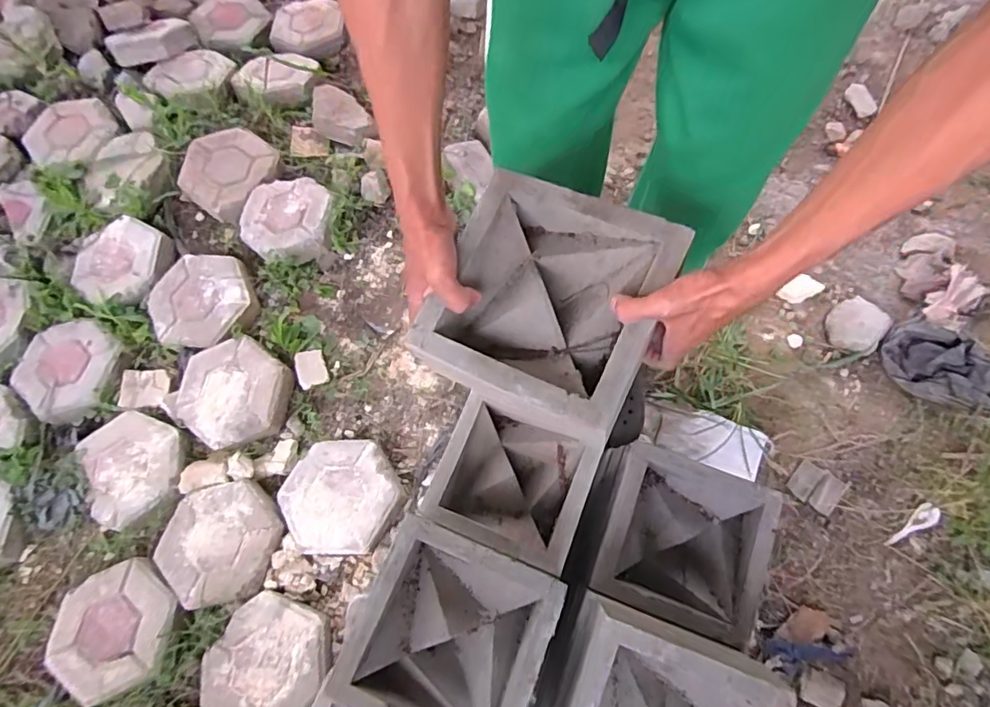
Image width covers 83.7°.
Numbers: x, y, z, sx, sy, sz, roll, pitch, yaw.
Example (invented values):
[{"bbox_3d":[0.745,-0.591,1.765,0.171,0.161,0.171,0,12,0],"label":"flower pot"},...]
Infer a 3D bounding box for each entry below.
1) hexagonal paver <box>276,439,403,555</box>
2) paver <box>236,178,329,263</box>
[{"bbox_3d":[-0.275,0.257,0.994,0.200,0.048,0.192,2,71,0],"label":"hexagonal paver"},{"bbox_3d":[-0.444,-0.286,1.176,0.185,0.044,0.215,0,71,0],"label":"paver"}]

